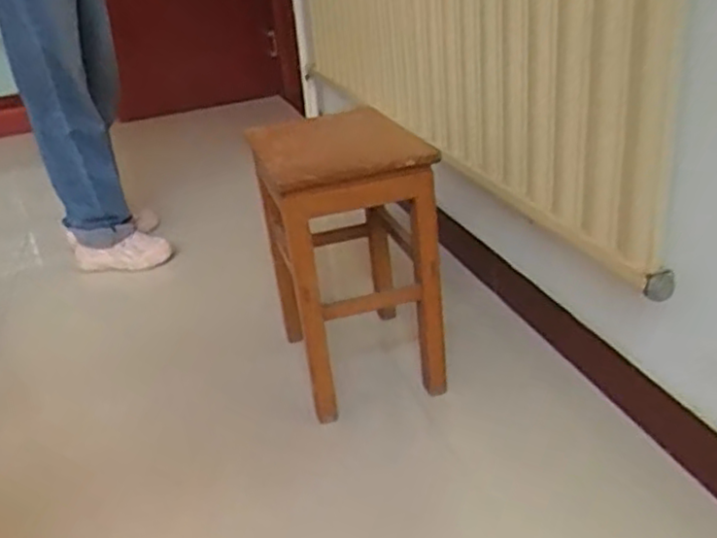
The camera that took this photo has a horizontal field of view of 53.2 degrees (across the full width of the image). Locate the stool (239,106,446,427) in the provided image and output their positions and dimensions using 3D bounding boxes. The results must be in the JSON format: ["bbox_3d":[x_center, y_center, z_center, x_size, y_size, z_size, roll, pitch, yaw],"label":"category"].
[{"bbox_3d":[-0.024,-0.025,1.238,0.236,0.429,0.322,-14,26,-13],"label":"stool"}]

